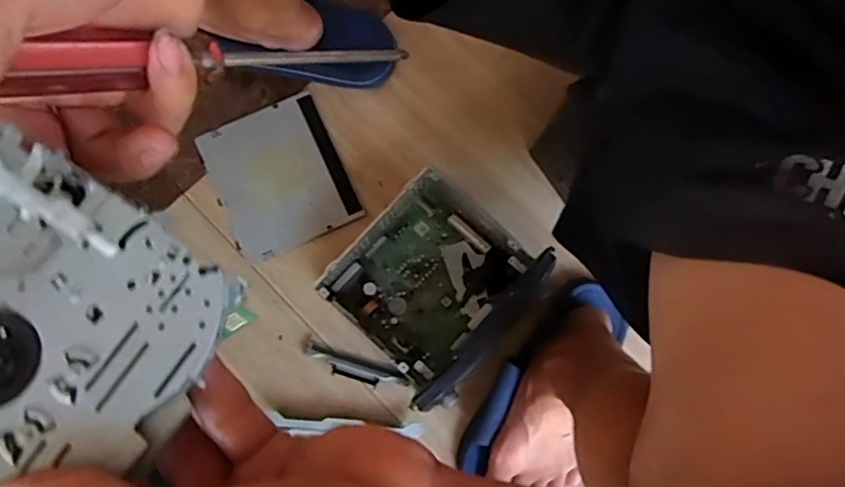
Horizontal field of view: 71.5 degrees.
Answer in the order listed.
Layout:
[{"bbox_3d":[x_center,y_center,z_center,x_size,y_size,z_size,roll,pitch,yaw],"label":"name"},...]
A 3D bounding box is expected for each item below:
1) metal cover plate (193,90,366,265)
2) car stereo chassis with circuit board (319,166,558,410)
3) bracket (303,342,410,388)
[{"bbox_3d":[-0.177,-0.083,0.730,0.153,0.008,0.175,-24,84,-10],"label":"metal cover plate"},{"bbox_3d":[0.013,0.048,0.662,0.185,0.105,0.198,41,81,6],"label":"car stereo chassis with circuit board"},{"bbox_3d":[-0.080,0.146,0.687,0.125,0.008,0.024,17,79,2],"label":"bracket"}]

